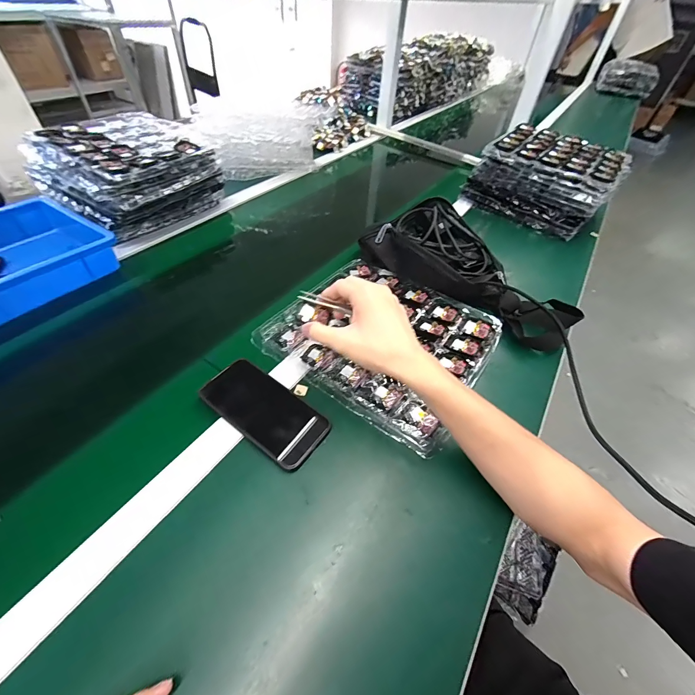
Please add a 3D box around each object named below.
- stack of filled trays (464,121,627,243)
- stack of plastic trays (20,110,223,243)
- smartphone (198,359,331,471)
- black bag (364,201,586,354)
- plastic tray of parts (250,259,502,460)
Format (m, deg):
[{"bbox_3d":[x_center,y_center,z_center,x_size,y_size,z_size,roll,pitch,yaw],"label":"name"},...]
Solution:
[{"bbox_3d":[0.493,-0.414,0.829,0.298,0.146,0.248,37,55,25],"label":"stack of filled trays"},{"bbox_3d":[-0.455,-0.373,0.703,0.264,0.130,0.286,26,51,17],"label":"stack of plastic trays"},{"bbox_3d":[-0.102,0.074,0.406,0.156,0.012,0.075,35,55,16],"label":"smartphone"},{"bbox_3d":[0.201,-0.144,0.552,0.368,0.086,0.121,36,55,25],"label":"black bag"},{"bbox_3d":[0.055,-0.027,0.498,0.291,0.024,0.267,30,52,20],"label":"plastic tray of parts"}]

